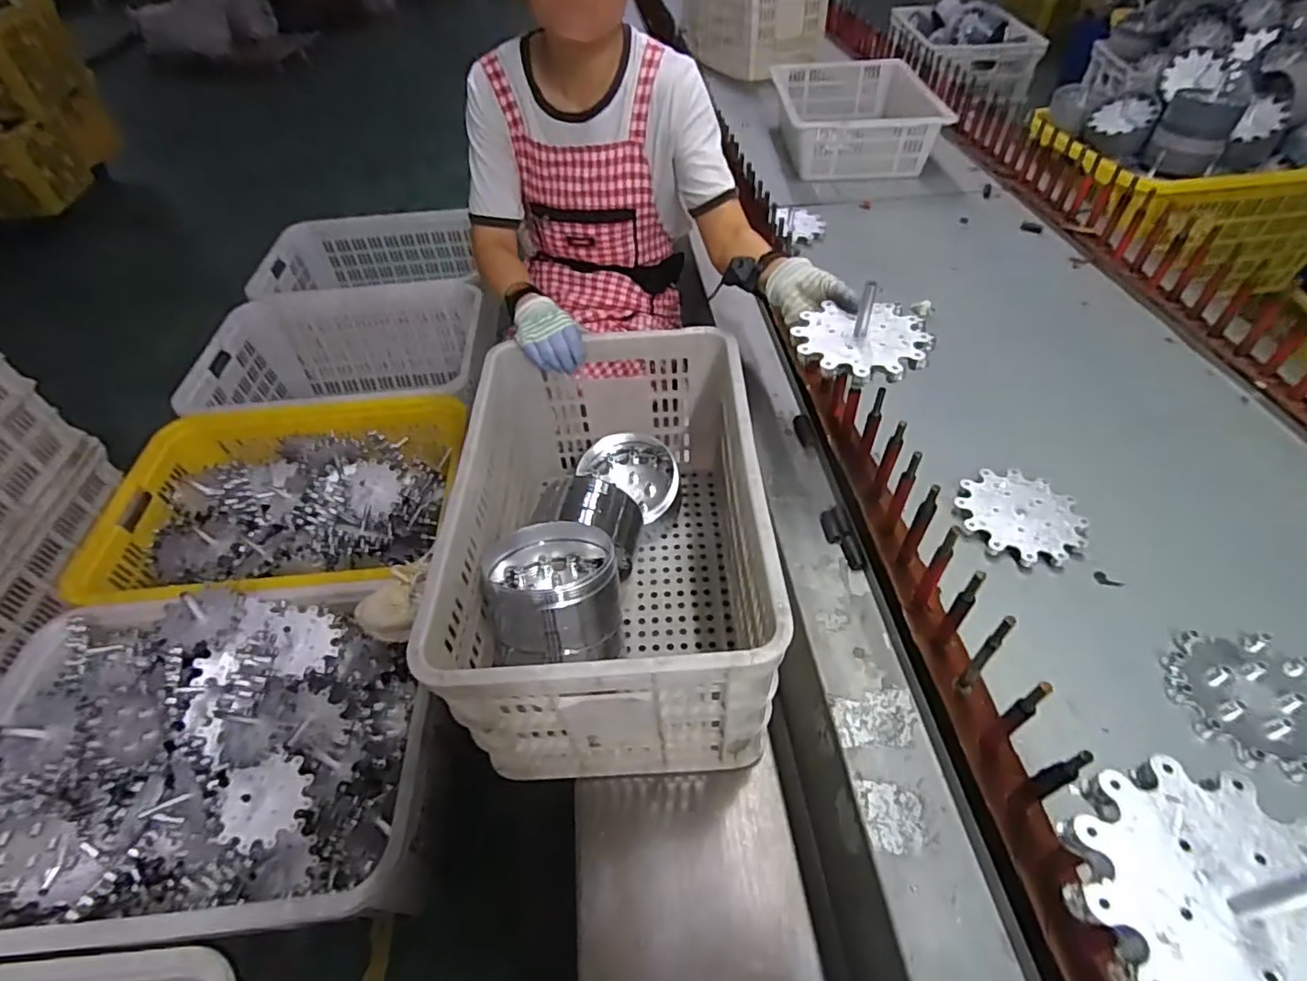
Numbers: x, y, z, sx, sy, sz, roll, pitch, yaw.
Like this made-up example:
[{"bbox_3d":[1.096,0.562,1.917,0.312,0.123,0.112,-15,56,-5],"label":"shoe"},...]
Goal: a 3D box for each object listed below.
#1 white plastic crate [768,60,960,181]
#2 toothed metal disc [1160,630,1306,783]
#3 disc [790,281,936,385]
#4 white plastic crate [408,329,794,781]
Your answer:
[{"bbox_3d":[0.518,-0.956,1.560,0.401,0.126,0.478,2,52,5],"label":"white plastic crate"},{"bbox_3d":[0.585,0.204,0.593,0.139,0.020,0.136,-2,49,2],"label":"toothed metal disc"},{"bbox_3d":[0.237,-0.189,0.680,0.135,0.065,0.141,-2,52,2],"label":"disc"},{"bbox_3d":[-0.045,0.055,0.803,0.339,0.280,0.517,-2,52,2],"label":"white plastic crate"}]

